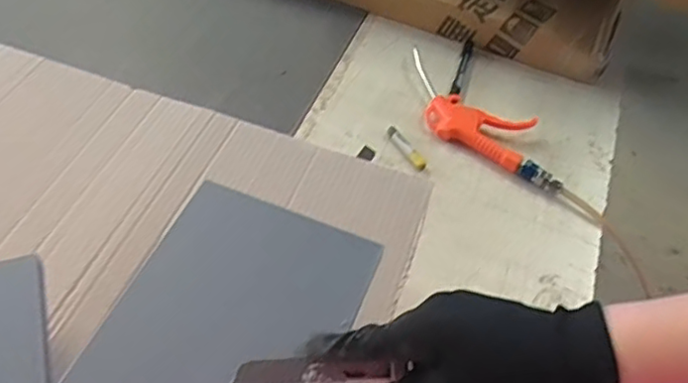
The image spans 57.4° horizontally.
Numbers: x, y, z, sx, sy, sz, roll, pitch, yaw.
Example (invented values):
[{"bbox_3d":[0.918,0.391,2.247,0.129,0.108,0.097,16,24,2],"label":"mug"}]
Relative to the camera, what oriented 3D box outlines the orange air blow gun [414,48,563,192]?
[{"bbox_3d":[0.177,-0.094,0.826,0.257,0.023,0.099,33,55,18],"label":"orange air blow gun"}]

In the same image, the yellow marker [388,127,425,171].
[{"bbox_3d":[0.078,-0.055,0.793,0.016,0.012,0.072,-25,59,-24],"label":"yellow marker"}]

